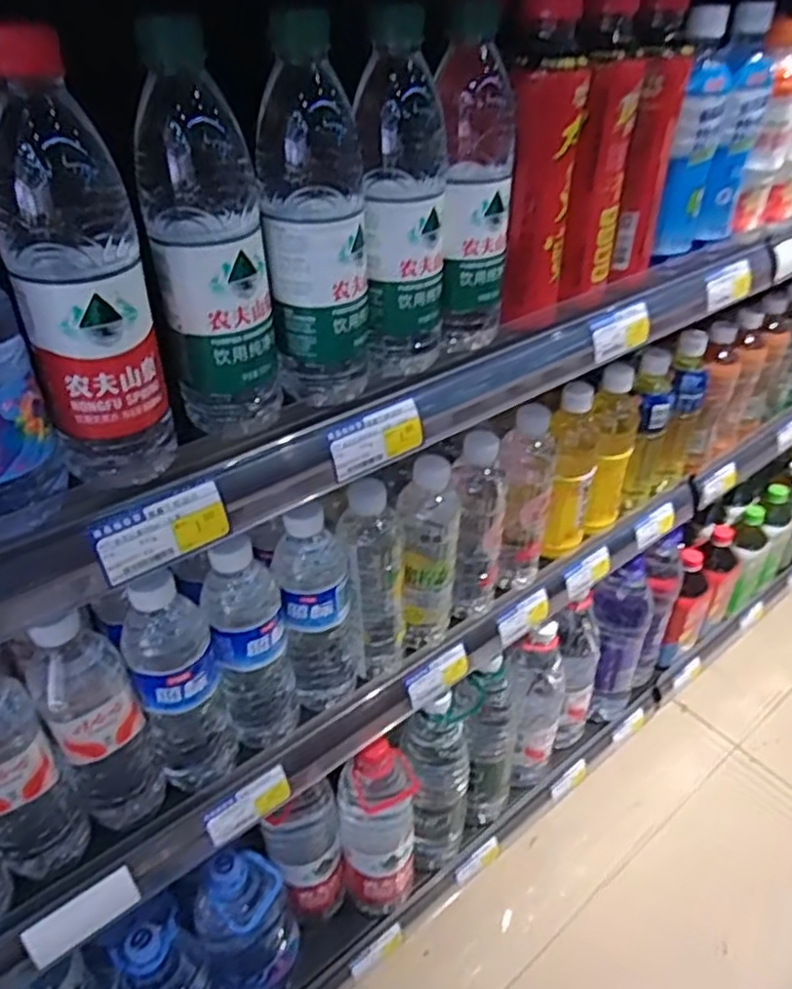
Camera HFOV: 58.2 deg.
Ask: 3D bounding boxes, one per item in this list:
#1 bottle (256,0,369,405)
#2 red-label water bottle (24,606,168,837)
[{"bbox_3d":[-0.049,-0.161,0.440,0.062,0.210,0.057,-4,38,-4],"label":"bottle"},{"bbox_3d":[-0.224,0.170,0.536,0.061,0.218,0.054,-24,44,-27],"label":"red-label water bottle"}]

